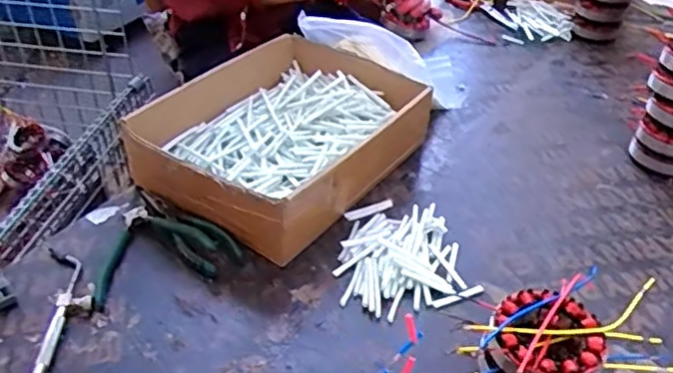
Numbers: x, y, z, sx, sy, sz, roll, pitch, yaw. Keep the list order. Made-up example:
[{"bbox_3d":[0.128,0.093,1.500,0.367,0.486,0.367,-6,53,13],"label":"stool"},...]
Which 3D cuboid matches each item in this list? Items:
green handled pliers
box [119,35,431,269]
[{"bbox_3d":[-0.192,0.052,0.672,0.145,0.025,0.157,-14,39,-20],"label":"green handled pliers"},{"bbox_3d":[-0.066,-0.068,0.801,0.270,0.093,0.340,26,43,29],"label":"box"}]

